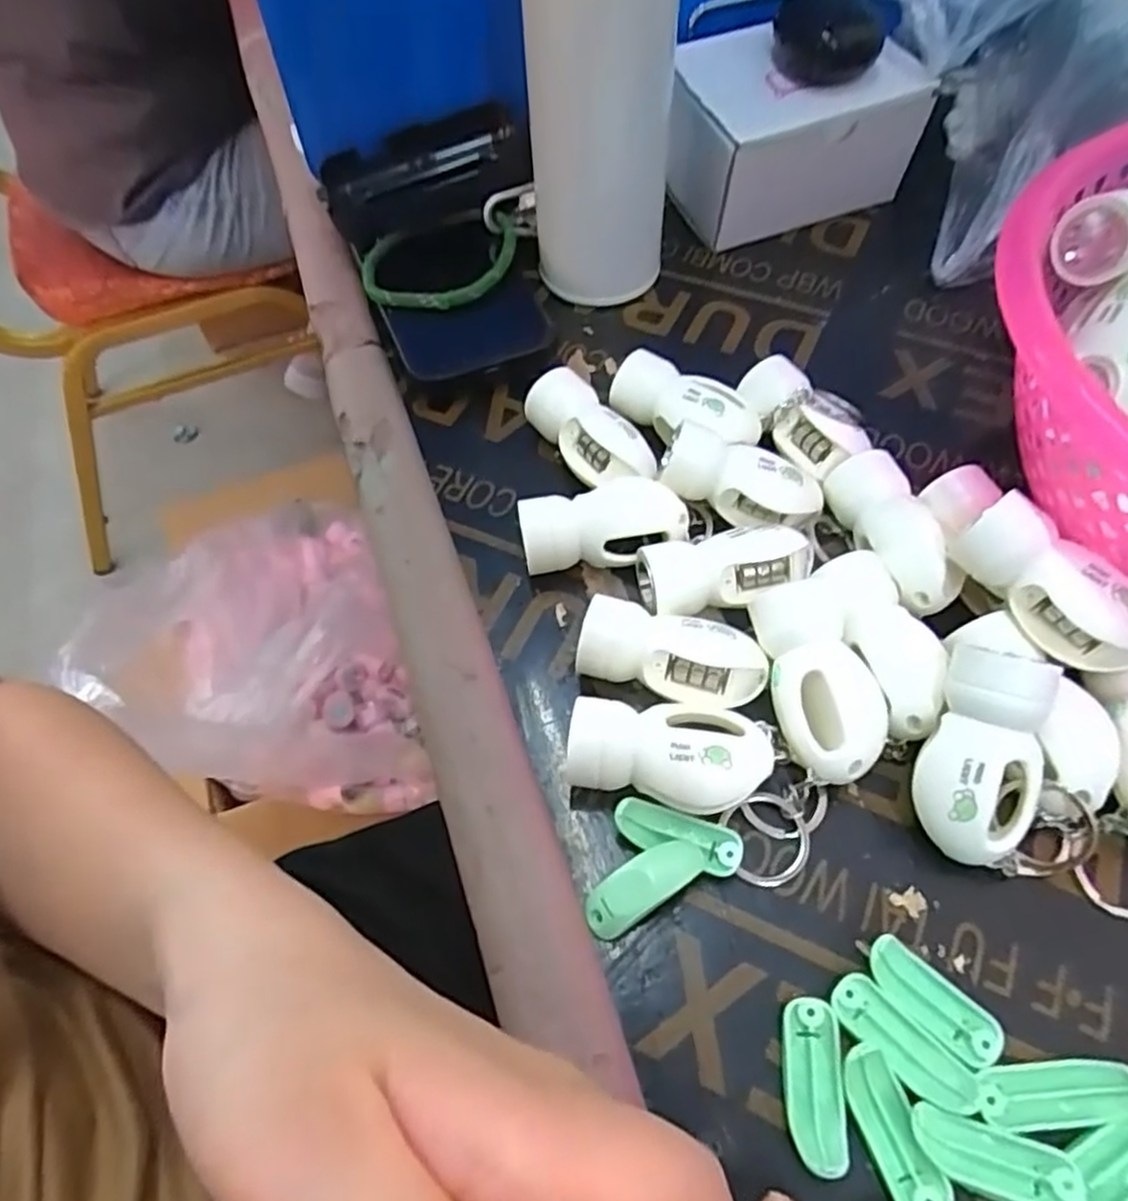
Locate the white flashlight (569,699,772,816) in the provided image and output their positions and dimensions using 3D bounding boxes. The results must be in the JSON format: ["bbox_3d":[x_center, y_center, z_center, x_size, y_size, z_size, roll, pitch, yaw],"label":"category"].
[{"bbox_3d":[0.034,0.054,0.252,0.064,0.030,0.032,6,59,6],"label":"white flashlight"}]

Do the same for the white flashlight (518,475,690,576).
[{"bbox_3d":[0.016,-0.028,0.302,0.065,0.034,0.023,-3,58,1],"label":"white flashlight"}]

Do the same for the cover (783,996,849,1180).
[{"bbox_3d":[0.070,0.135,0.212,0.015,0.004,0.041,4,59,5],"label":"cover"}]

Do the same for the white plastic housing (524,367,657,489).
[{"bbox_3d":[0.011,-0.070,0.329,0.026,0.029,0.063,-35,63,-17],"label":"white plastic housing"}]

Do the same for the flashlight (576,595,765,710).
[{"bbox_3d":[0.038,0.022,0.272,0.064,0.029,0.024,16,60,12],"label":"flashlight"}]

